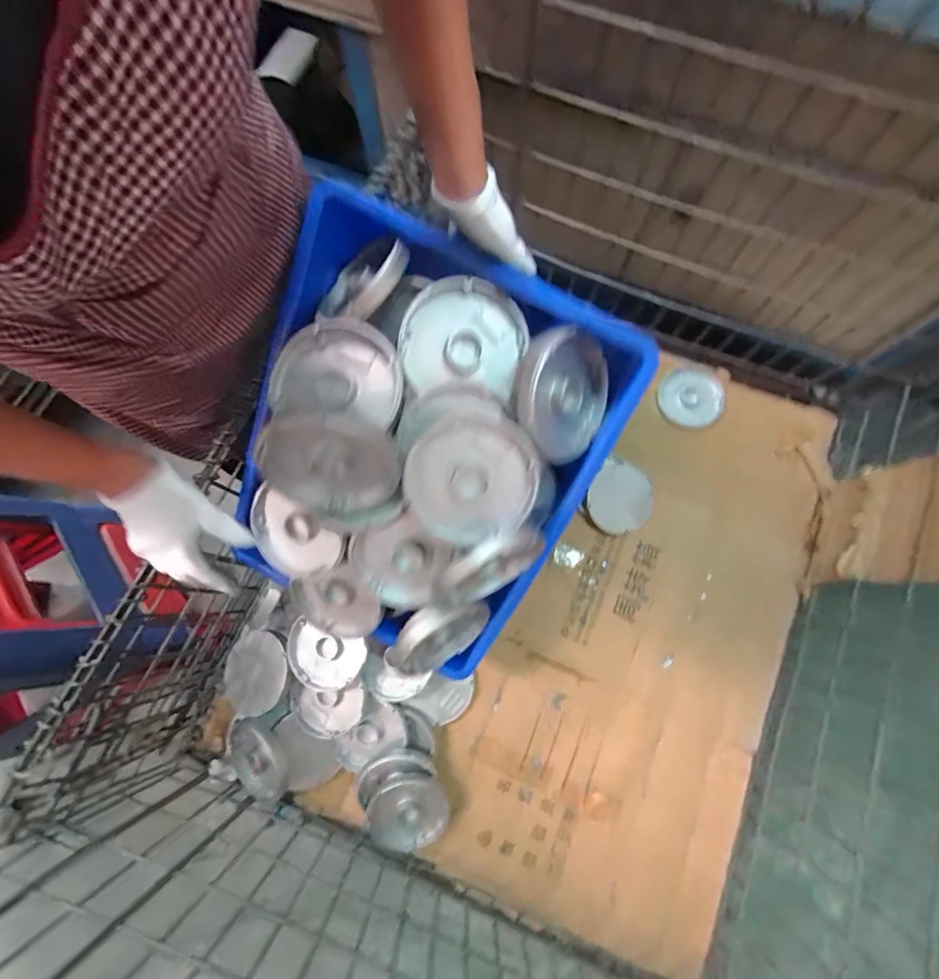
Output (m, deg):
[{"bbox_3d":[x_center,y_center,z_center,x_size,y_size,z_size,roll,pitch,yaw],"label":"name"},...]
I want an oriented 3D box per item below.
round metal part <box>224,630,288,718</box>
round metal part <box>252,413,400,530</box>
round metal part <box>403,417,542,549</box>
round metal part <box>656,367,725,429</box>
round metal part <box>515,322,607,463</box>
[{"bbox_3d":[-0.373,0.318,0.787,0.115,0.025,0.136,-22,58,11],"label":"round metal part"},{"bbox_3d":[-0.147,-0.016,0.494,0.141,0.159,0.032,-4,43,7],"label":"round metal part"},{"bbox_3d":[0.004,-0.008,0.496,0.139,0.028,0.128,0,97,-2],"label":"round metal part"},{"bbox_3d":[0.496,-0.205,1.010,0.148,0.019,0.133,-26,78,-6],"label":"round metal part"},{"bbox_3d":[0.105,-0.104,0.512,0.032,0.129,0.136,26,98,44],"label":"round metal part"}]

